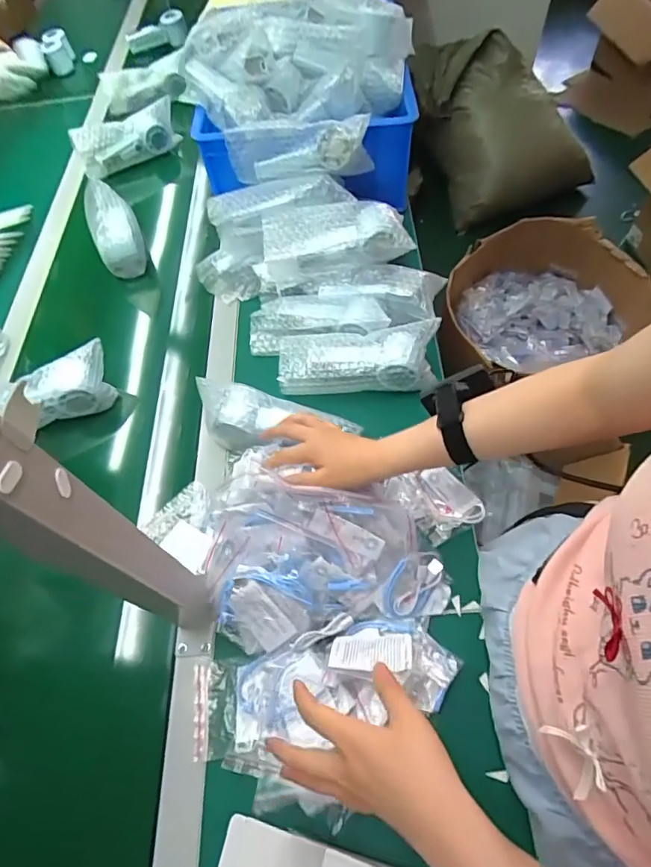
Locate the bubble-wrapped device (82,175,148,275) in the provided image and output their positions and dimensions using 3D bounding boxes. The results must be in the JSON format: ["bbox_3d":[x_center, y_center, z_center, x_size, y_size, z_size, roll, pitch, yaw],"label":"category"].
[{"bbox_3d":[-0.366,-0.358,0.846,0.078,0.079,0.169,-26,61,-10],"label":"bubble-wrapped device"}]

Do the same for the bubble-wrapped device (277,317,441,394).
[{"bbox_3d":[0.045,-0.099,0.659,0.213,0.061,0.074,-4,59,2],"label":"bubble-wrapped device"}]

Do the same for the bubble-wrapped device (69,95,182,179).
[{"bbox_3d":[-0.395,-0.593,0.984,0.211,0.088,0.043,-35,63,-15],"label":"bubble-wrapped device"}]

